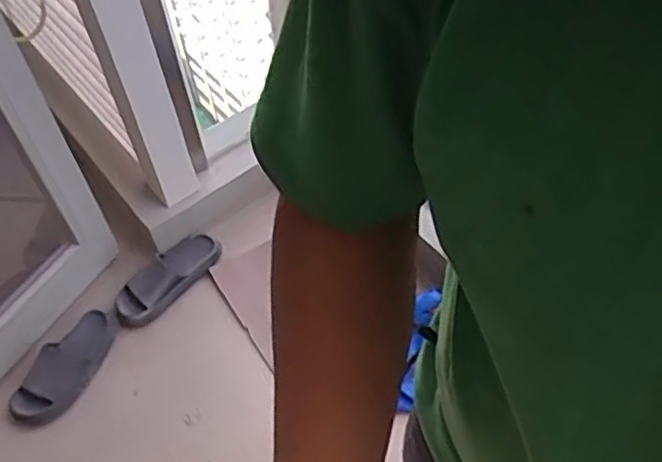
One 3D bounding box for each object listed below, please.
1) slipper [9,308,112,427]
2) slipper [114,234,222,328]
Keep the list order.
[{"bbox_3d":[-0.589,0.294,1.491,0.130,0.063,0.272,19,57,16],"label":"slipper"},{"bbox_3d":[-0.387,0.100,1.584,0.110,0.054,0.277,38,63,26],"label":"slipper"}]

